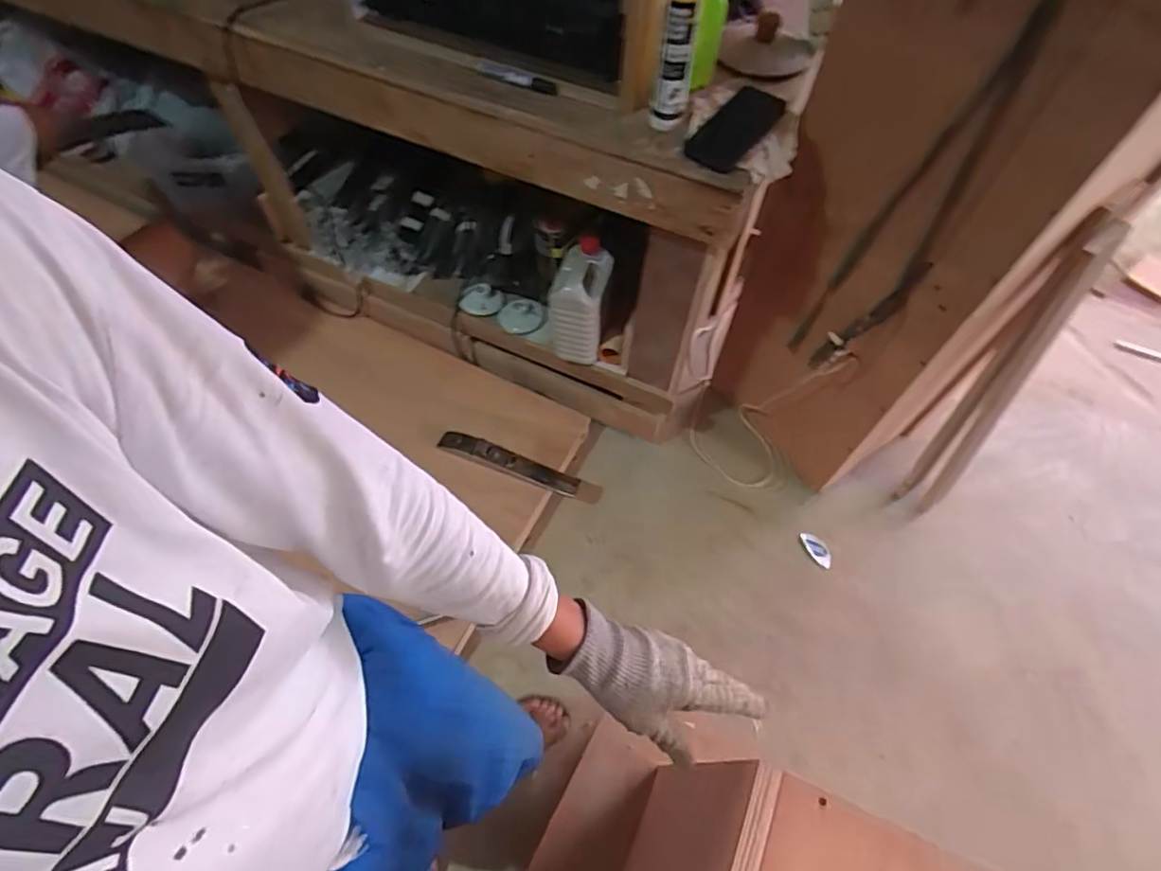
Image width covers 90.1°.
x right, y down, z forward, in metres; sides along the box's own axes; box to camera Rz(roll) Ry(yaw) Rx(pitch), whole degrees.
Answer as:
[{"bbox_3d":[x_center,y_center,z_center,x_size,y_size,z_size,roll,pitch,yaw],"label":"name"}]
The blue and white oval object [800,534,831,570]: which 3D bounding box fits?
[{"bbox_3d":[0.569,0.274,1.399,0.044,0.019,0.094,-34,64,-17],"label":"blue and white oval object"}]

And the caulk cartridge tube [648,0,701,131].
[{"bbox_3d":[0.128,-0.519,0.772,0.049,0.213,0.055,11,60,5],"label":"caulk cartridge tube"}]

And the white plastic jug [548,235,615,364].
[{"bbox_3d":[-0.005,-0.296,1.294,0.130,0.228,0.158,6,60,3],"label":"white plastic jug"}]

